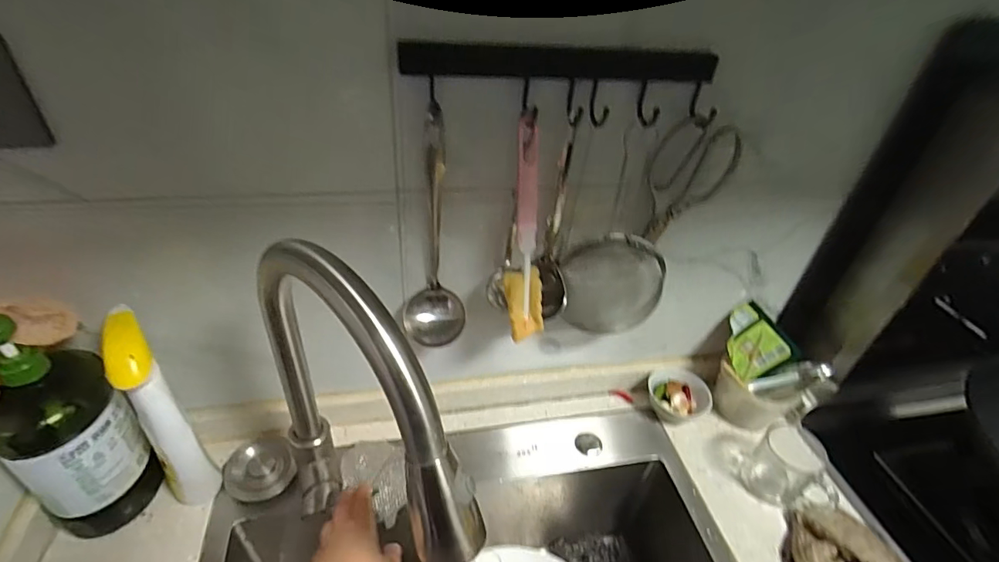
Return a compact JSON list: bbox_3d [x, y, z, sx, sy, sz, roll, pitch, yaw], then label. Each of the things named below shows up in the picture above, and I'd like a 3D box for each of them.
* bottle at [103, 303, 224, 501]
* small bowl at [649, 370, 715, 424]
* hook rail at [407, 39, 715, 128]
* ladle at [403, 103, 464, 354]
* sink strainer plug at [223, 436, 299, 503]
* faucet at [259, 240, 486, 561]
[{"bbox_3d":[-0.344,0.148,0.496,0.079,0.244,0.043,31,45,30],"label":"bottle"},{"bbox_3d":[0.258,0.171,0.712,0.086,0.043,0.079,3,38,-3],"label":"small bowl"},{"bbox_3d":[0.061,-0.180,0.443,0.290,0.061,0.024,-1,38,-8],"label":"hook rail"},{"bbox_3d":[-0.066,-0.042,0.491,0.066,0.251,0.055,-1,38,-8],"label":"ladle"},{"bbox_3d":[-0.287,0.220,0.581,0.075,0.024,0.078,3,38,-3],"label":"sink strainer plug"},{"bbox_3d":[-0.121,0.132,0.399,0.266,0.331,0.048,31,45,30],"label":"faucet"}]

